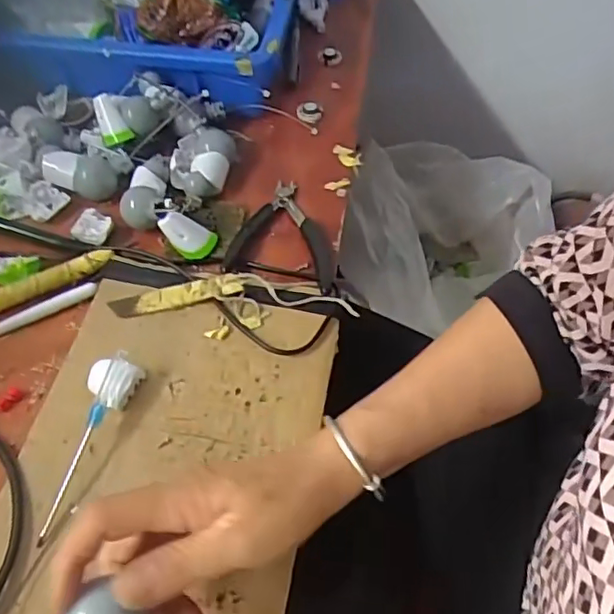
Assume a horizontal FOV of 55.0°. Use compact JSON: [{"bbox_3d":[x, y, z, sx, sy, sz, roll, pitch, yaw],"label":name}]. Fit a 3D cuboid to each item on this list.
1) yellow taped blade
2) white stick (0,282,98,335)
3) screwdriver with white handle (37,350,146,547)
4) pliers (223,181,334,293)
[{"bbox_3d":[-0.100,-0.009,0.451,0.099,0.004,0.020,-13,62,0],"label":"yellow taped blade"},{"bbox_3d":[-0.201,0.000,0.451,0.081,0.010,0.012,-23,60,-17],"label":"white stick"},{"bbox_3d":[-0.147,0.084,0.378,0.031,0.026,0.121,16,57,8],"label":"screwdriver with white handle"},{"bbox_3d":[-0.013,-0.065,0.496,0.090,0.009,0.111,13,57,6],"label":"pliers"}]

